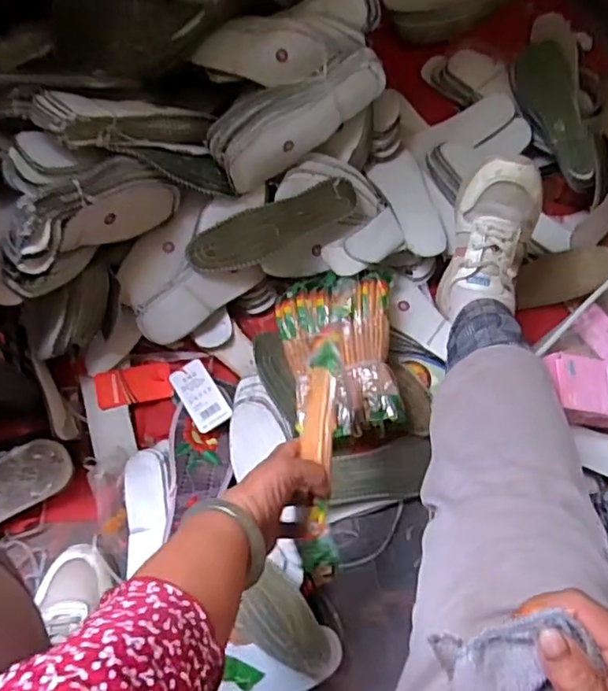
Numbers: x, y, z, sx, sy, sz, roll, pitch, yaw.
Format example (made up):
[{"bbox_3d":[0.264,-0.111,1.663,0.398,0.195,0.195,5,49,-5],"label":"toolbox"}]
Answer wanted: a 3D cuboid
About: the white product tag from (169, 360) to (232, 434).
[{"bbox_3d":[-0.127,0.062,0.732,0.045,0.006,0.088,-33,68,-7],"label":"white product tag"}]

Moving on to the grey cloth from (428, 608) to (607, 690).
[{"bbox_3d":[0.111,0.184,0.300,0.075,0.046,0.084,-12,70,-4],"label":"grey cloth"}]

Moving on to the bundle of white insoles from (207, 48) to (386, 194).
[{"bbox_3d":[-0.011,-0.289,0.746,0.233,0.081,0.079,-37,73,-13],"label":"bundle of white insoles"}]

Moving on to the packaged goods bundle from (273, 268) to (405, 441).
[{"bbox_3d":[0.042,0.005,0.703,0.135,0.039,0.189,-5,69,-1],"label":"packaged goods bundle"}]

